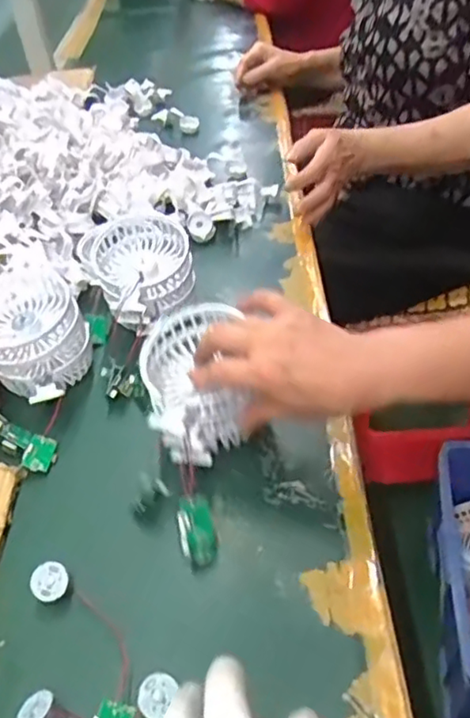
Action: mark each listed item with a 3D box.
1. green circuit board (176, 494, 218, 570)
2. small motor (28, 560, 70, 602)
[{"bbox_3d":[-0.025,0.114,0.414,0.025,0.008,0.046,4,64,-27],"label":"green circuit board"},{"bbox_3d":[-0.119,0.144,0.400,0.023,0.016,0.022,1,44,-1],"label":"small motor"}]

